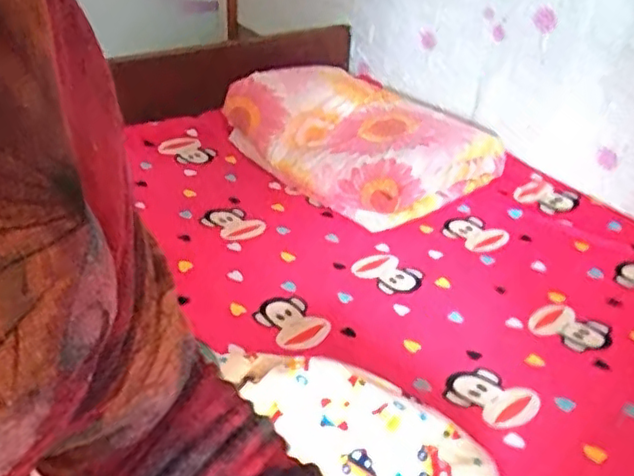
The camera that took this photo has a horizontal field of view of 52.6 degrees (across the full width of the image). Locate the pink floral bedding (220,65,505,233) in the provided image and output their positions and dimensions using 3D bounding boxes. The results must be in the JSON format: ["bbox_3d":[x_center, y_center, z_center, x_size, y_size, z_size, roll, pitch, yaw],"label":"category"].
[{"bbox_3d":[0.092,-0.279,1.758,0.427,0.196,0.676,-25,43,-36],"label":"pink floral bedding"}]

